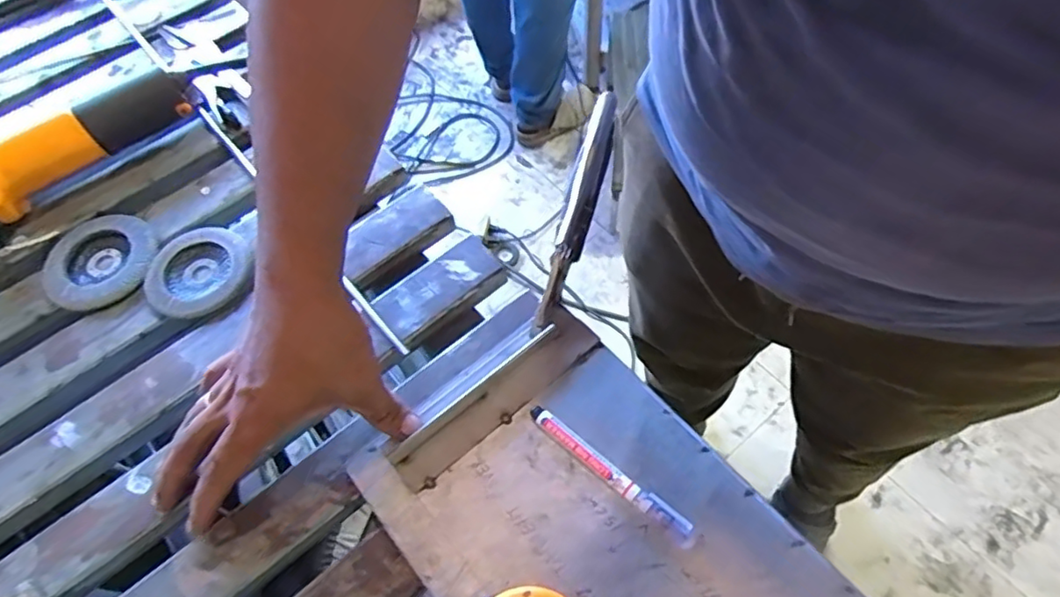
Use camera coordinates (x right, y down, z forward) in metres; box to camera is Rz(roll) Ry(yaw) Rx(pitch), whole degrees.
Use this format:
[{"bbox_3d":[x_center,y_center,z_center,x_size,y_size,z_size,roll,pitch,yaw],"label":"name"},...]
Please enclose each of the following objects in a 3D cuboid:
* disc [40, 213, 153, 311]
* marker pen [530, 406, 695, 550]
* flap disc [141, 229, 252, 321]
[{"bbox_3d":[-0.372,-0.034,0.529,0.090,0.014,0.090,-2,59,3],"label":"disc"},{"bbox_3d":[0.053,0.115,0.412,0.133,0.012,0.015,36,68,22],"label":"marker pen"},{"bbox_3d":[-0.281,-0.024,0.518,0.079,0.009,0.082,-2,59,3],"label":"flap disc"}]

